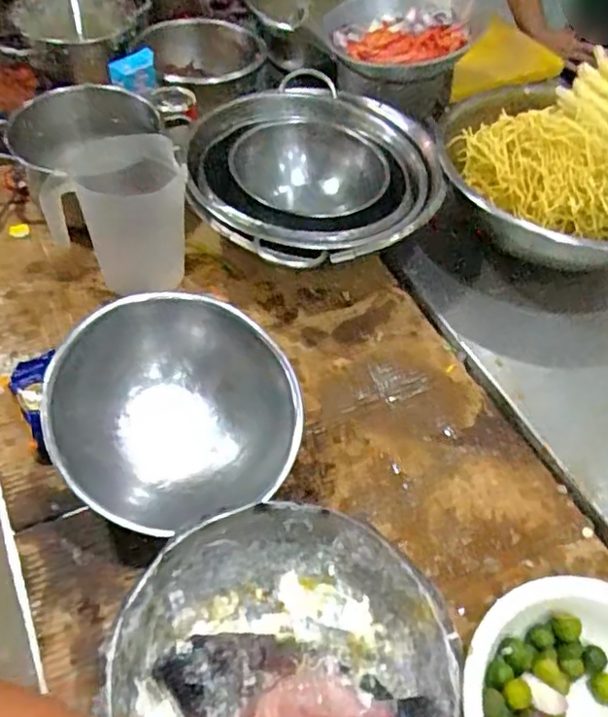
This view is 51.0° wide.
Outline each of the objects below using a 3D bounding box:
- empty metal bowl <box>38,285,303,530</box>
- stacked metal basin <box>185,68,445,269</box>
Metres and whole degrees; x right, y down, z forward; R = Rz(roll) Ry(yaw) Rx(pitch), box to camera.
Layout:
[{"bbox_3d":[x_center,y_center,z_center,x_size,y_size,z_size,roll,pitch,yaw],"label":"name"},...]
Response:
[{"bbox_3d":[-0.136,0.065,0.660,0.220,0.130,0.230,3,52,-3],"label":"empty metal bowl"},{"bbox_3d":[0.010,-0.249,0.899,0.324,0.123,0.359,-4,53,-8],"label":"stacked metal basin"}]

